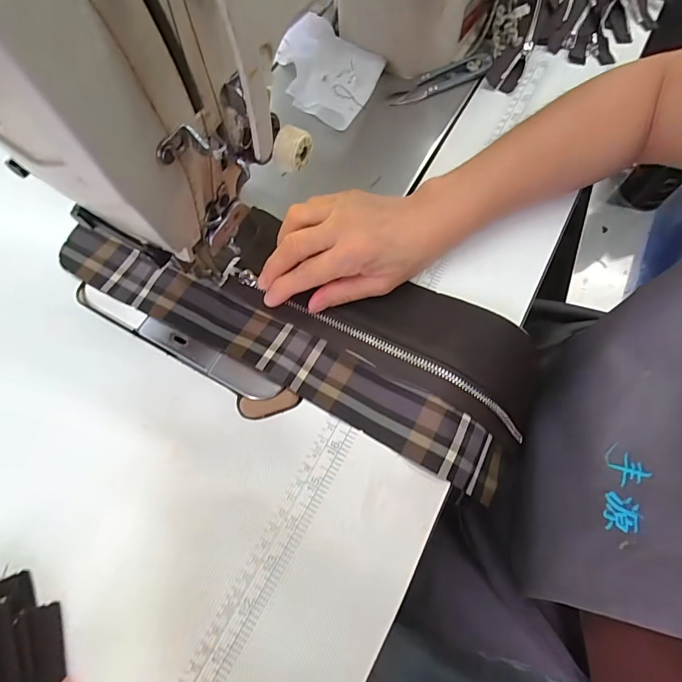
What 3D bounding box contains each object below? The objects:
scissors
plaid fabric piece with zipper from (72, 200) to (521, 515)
[{"bbox_3d":[0.093,-0.243,0.384,0.103,0.014,0.021,-26,70,-9],"label":"scissors"},{"bbox_3d":[-0.030,-0.021,0.313,0.353,0.033,0.114,27,75,11],"label":"plaid fabric piece with zipper"}]

